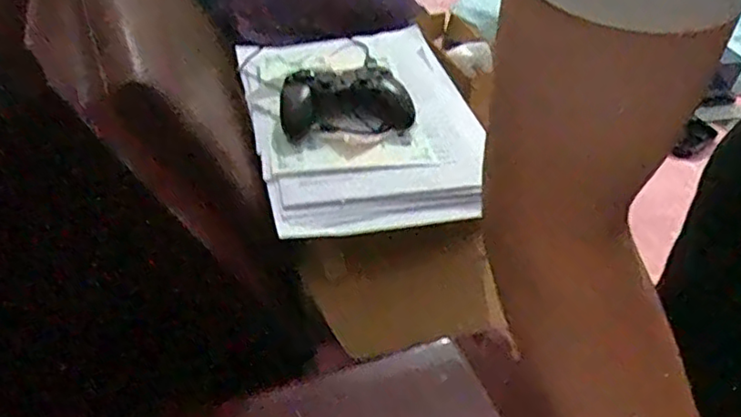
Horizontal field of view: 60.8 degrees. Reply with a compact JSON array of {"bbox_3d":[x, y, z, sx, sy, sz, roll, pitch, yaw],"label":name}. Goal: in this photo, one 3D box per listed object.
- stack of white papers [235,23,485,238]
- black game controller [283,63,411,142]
[{"bbox_3d":[-0.014,-0.117,0.755,0.251,0.026,0.376,-9,47,-14],"label":"stack of white papers"},{"bbox_3d":[-0.028,-0.123,0.728,0.153,0.055,0.082,-7,39,-12],"label":"black game controller"}]

